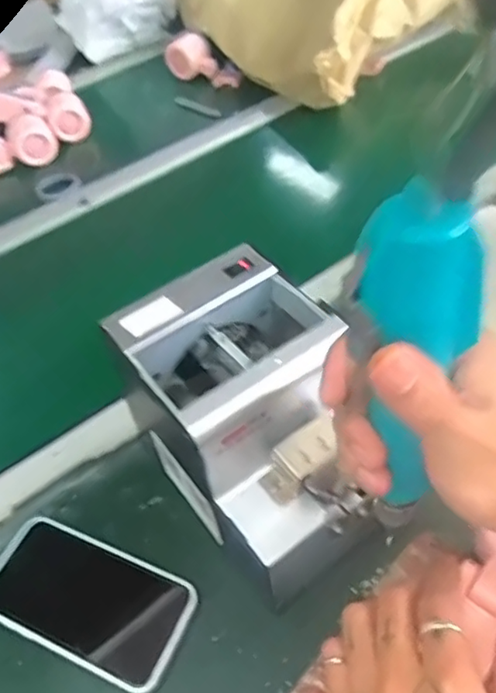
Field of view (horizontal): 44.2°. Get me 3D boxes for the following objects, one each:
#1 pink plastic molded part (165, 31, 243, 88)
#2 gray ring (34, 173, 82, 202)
[{"bbox_3d":[-0.067,-0.454,0.987,0.140,0.062,0.052,27,56,6],"label":"pink plastic molded part"},{"bbox_3d":[-0.257,-0.215,0.824,0.057,0.006,0.057,-5,47,5],"label":"gray ring"}]

